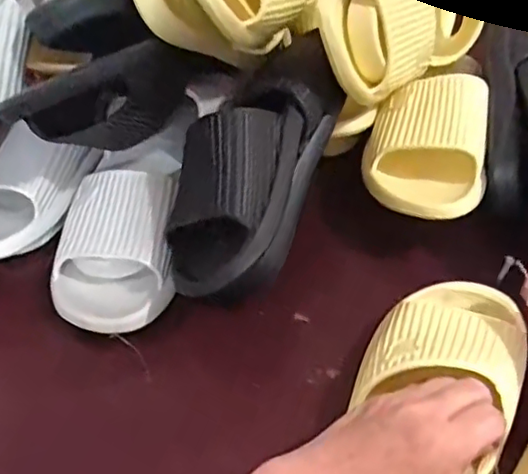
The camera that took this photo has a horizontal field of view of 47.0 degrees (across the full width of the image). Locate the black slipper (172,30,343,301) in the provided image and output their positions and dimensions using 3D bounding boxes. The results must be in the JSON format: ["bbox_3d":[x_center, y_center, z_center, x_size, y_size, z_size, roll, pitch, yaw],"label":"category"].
[{"bbox_3d":[-0.012,-0.061,0.481,0.107,0.082,0.237,15,64,18],"label":"black slipper"}]

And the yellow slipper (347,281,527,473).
[{"bbox_3d":[0.107,0.120,0.385,0.089,0.063,0.252,16,58,19],"label":"yellow slipper"}]

